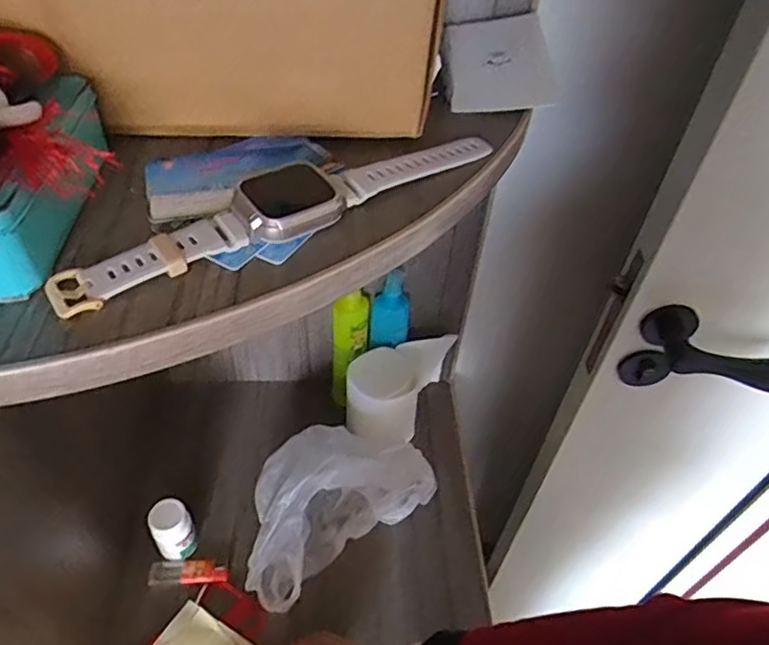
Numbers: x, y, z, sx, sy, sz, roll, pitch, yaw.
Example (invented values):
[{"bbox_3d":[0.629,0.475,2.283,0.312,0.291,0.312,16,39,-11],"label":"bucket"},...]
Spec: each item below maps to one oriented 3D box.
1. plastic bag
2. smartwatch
[{"bbox_3d":[-0.068,0.184,0.639,0.202,0.109,0.147,-28,54,-28],"label":"plastic bag"},{"bbox_3d":[-0.040,-0.061,0.295,0.236,0.018,0.036,-27,54,-27],"label":"smartwatch"}]

